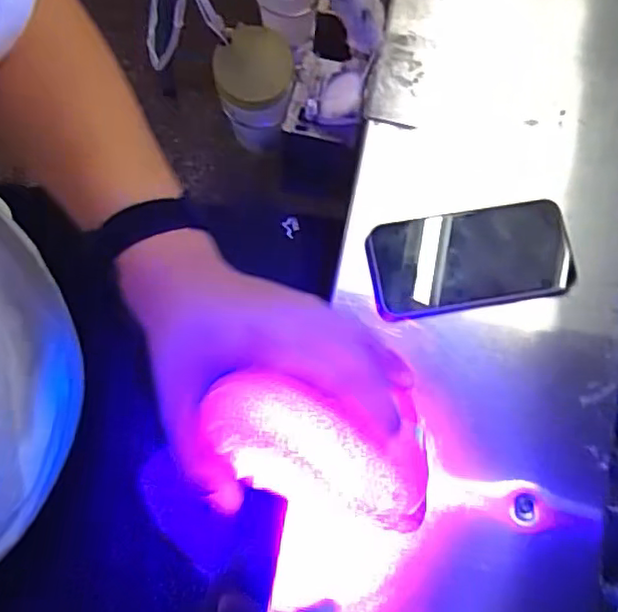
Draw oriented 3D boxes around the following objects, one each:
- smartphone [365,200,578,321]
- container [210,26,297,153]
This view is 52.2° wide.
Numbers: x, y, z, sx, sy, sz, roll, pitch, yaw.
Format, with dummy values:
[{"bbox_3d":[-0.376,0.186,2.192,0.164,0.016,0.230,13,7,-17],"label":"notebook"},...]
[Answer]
[{"bbox_3d":[0.133,-0.037,0.511,0.164,0.015,0.077,-8,91,-4],"label":"smartphone"},{"bbox_3d":[-0.051,-0.212,0.626,0.071,0.111,0.067,3,78,-2],"label":"container"}]

